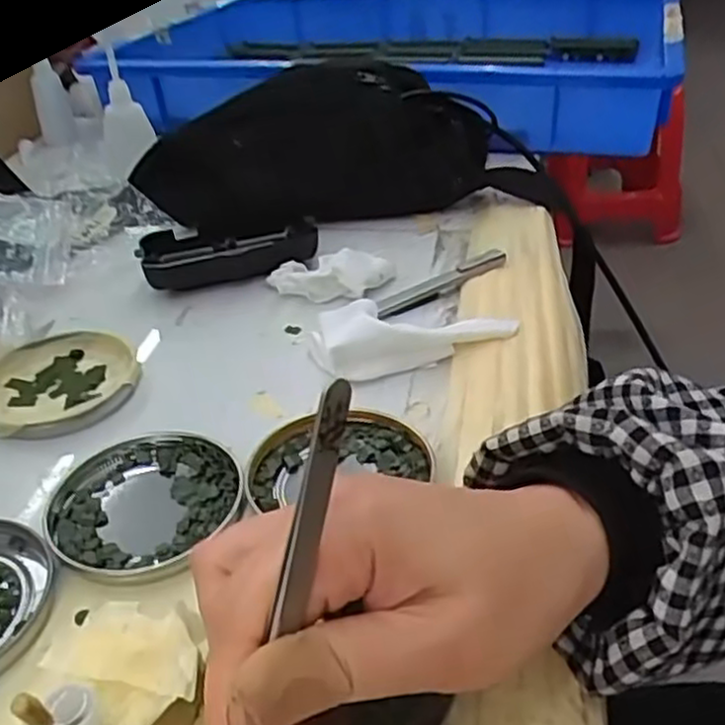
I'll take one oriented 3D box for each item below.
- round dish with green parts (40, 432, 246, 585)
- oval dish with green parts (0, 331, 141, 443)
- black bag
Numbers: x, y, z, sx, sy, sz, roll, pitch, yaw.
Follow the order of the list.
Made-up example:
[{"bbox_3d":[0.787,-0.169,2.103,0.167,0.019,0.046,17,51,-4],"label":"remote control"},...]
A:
[{"bbox_3d":[-0.092,0.056,0.314,0.077,0.008,0.073,-2,35,2],"label":"round dish with green parts"},{"bbox_3d":[-0.157,0.010,0.384,0.077,0.008,0.077,-23,39,-25],"label":"oval dish with green parts"},{"bbox_3d":[-0.036,-0.162,0.538,0.241,0.097,0.088,-10,36,-9],"label":"black bag"}]

